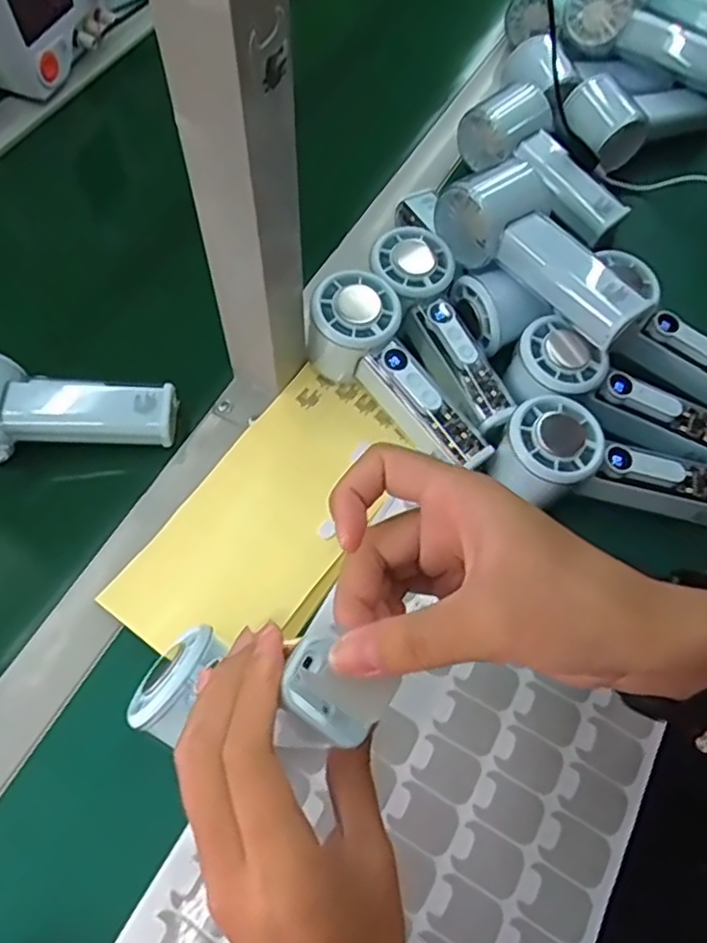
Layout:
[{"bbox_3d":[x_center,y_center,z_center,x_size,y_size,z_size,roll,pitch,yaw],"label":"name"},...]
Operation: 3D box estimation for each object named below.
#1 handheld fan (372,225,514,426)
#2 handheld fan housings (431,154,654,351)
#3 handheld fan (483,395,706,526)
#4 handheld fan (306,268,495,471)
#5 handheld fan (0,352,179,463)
[{"bbox_3d":[0.060,-0.097,0.444,0.053,0.042,0.154,-23,81,-12],"label":"handheld fan"},{"bbox_3d":[0.126,-0.146,0.426,0.148,0.056,0.063,40,70,17],"label":"handheld fan housings"},{"bbox_3d":[0.166,0.004,0.409,0.158,0.048,0.059,16,64,-8],"label":"handheld fan"},{"bbox_3d":[0.030,-0.060,0.431,0.058,0.056,0.152,-40,84,-18],"label":"handheld fan"},{"bbox_3d":[-0.193,-0.034,0.418,0.145,0.057,0.063,6,64,2],"label":"handheld fan"}]

